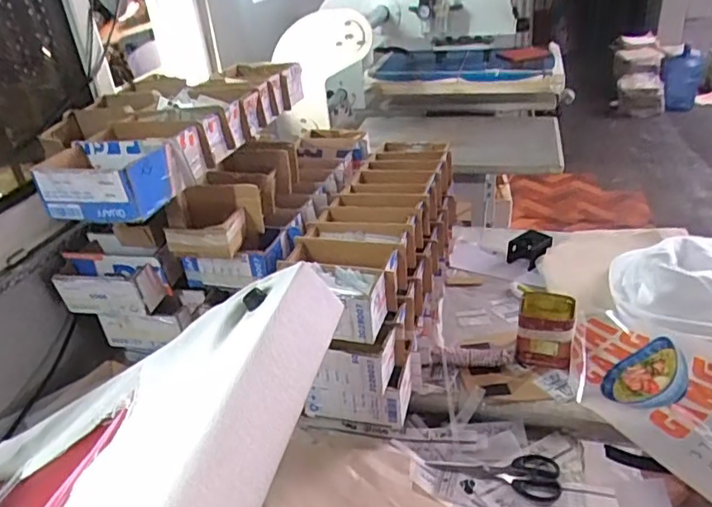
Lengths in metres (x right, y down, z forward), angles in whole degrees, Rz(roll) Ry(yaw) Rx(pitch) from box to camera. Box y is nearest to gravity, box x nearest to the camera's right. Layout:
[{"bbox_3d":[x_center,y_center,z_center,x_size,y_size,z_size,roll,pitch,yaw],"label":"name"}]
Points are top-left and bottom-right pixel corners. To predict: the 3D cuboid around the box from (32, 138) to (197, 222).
[{"bbox_3d":[-0.334,-0.101,0.763,0.174,0.068,0.111,3,31,15],"label":"box"}]

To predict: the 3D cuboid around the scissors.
[{"bbox_3d":[0.194,0.310,0.787,0.175,0.008,0.072,1,31,11],"label":"scissors"}]

